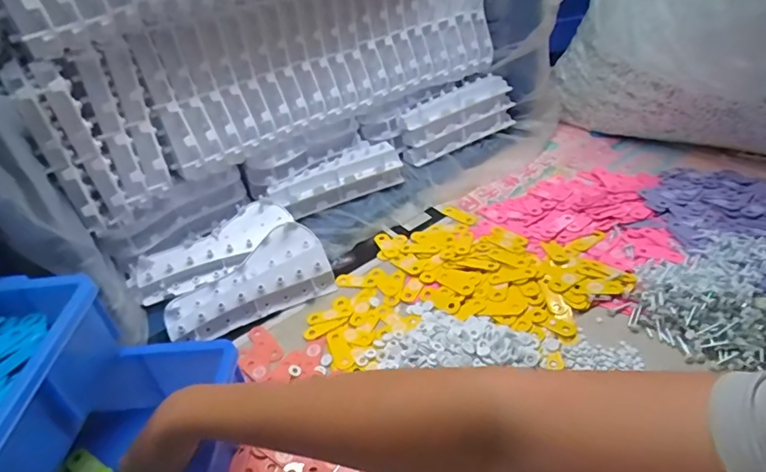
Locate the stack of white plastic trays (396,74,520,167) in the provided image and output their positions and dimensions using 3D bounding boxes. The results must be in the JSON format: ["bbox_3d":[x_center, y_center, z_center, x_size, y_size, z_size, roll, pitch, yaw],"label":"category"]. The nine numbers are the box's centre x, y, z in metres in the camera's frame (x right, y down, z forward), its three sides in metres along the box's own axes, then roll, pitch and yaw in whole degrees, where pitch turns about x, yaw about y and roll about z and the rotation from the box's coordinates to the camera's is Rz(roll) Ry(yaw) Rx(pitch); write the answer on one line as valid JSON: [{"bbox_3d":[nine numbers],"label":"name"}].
[{"bbox_3d":[0.141,-0.223,0.937,0.234,0.104,0.046,-27,20,-18],"label":"stack of white plastic trays"}]

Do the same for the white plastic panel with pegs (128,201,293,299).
[{"bbox_3d":[-0.245,0.015,0.716,0.234,0.031,0.079,-26,42,-23],"label":"white plastic panel with pegs"}]

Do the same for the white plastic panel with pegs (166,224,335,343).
[{"bbox_3d":[-0.183,0.067,0.672,0.226,0.056,0.088,-28,43,-25],"label":"white plastic panel with pegs"}]

